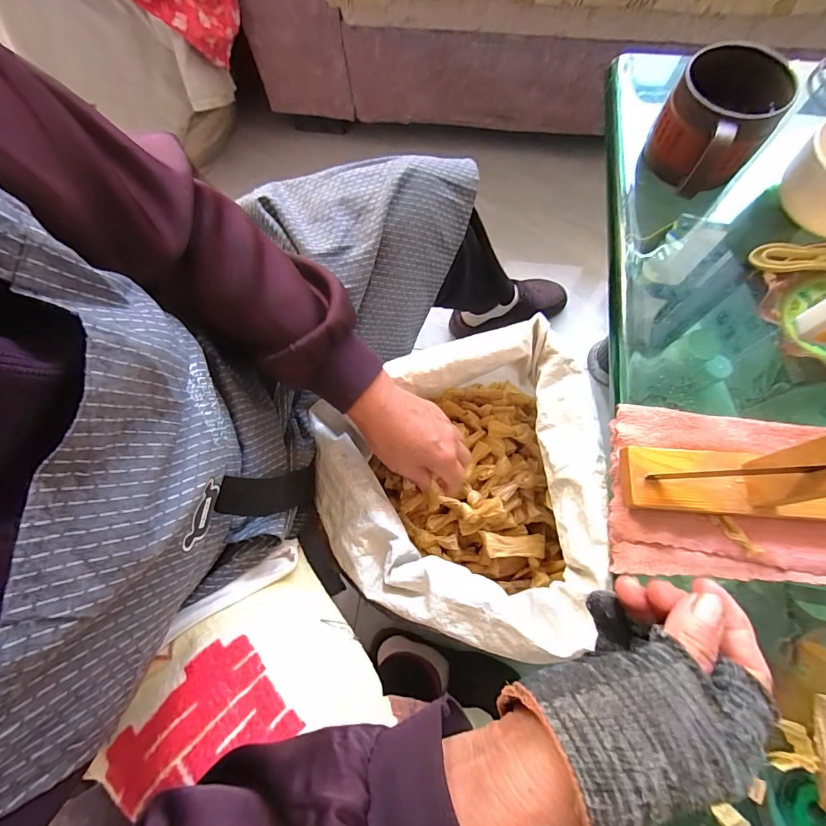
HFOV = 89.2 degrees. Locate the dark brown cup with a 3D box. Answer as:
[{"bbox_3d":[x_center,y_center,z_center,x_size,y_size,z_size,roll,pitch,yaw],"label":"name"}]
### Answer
[{"bbox_3d":[0.281,-0.270,0.398,0.091,0.073,0.112,38,76,14],"label":"dark brown cup"}]

